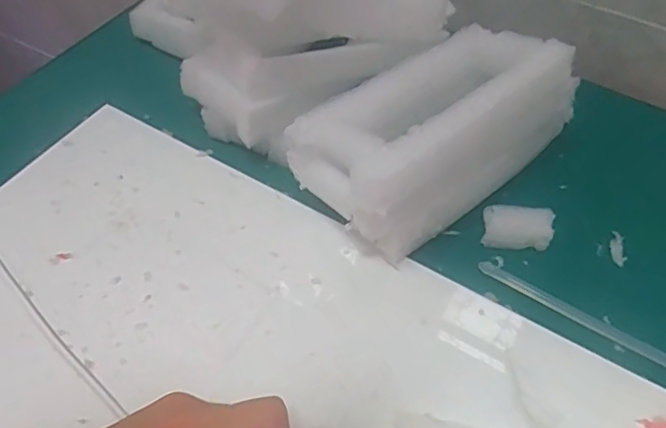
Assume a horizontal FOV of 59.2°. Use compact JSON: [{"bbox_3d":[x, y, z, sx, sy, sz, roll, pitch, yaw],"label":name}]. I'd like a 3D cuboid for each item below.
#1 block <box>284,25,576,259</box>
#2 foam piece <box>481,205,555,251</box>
[{"bbox_3d":[0.080,-0.062,0.424,0.227,0.099,0.092,-33,60,-27],"label":"block"},{"bbox_3d":[0.134,0.010,0.424,0.049,0.022,0.025,3,50,-1],"label":"foam piece"}]

